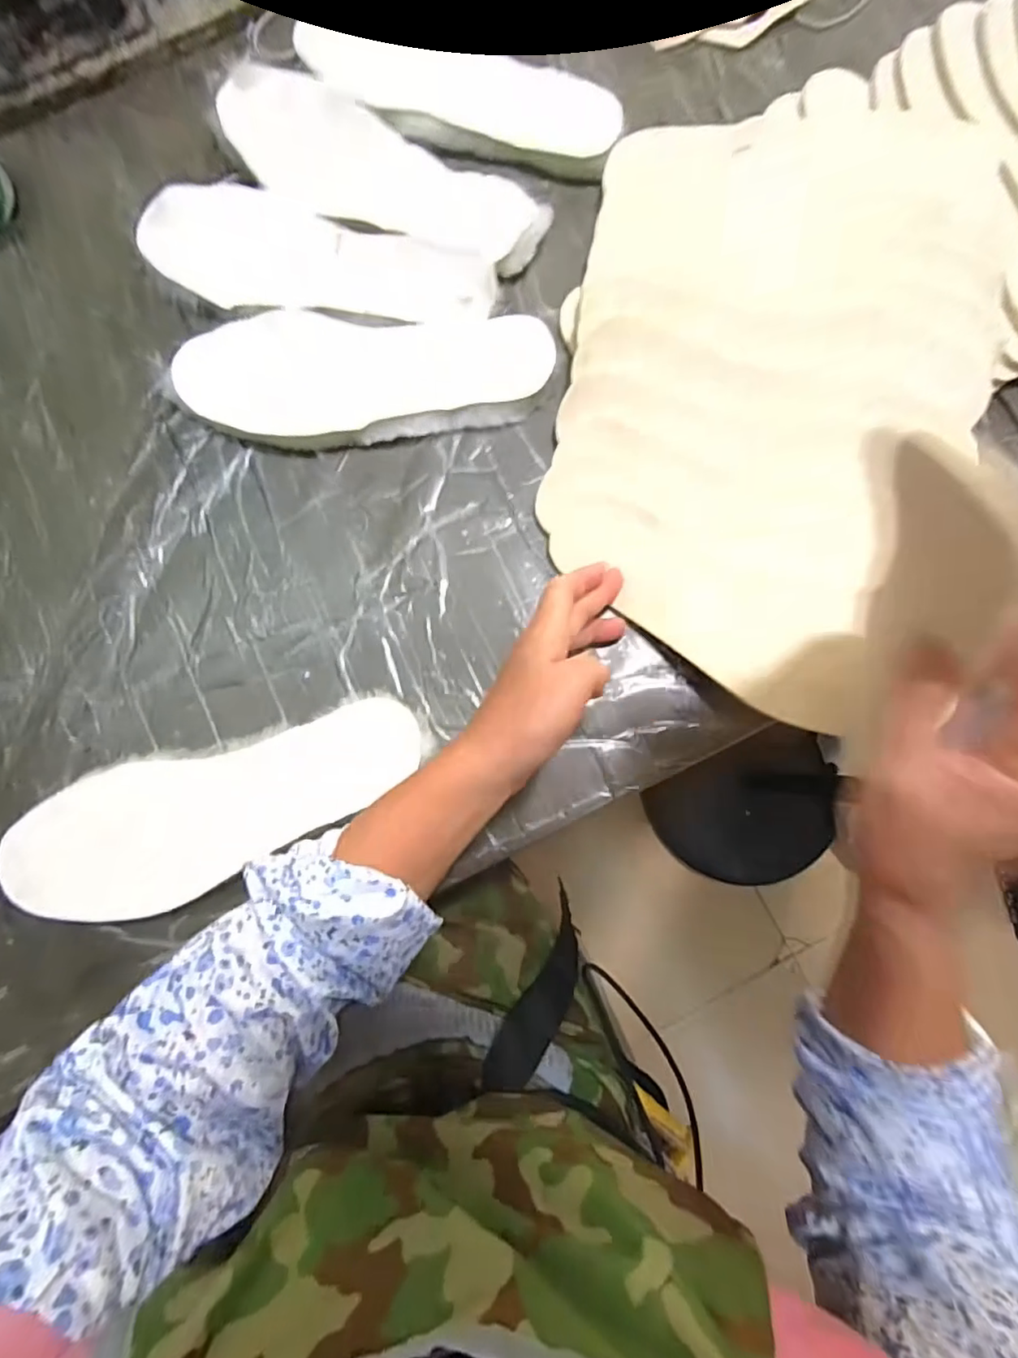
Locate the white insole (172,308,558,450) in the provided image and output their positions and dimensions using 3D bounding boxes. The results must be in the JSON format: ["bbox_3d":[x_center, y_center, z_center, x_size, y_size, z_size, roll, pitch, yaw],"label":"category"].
[{"bbox_3d":[-0.098,-0.205,0.402,0.247,0.021,0.089,1,82,1],"label":"white insole"}]

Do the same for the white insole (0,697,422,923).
[{"bbox_3d":[-0.176,0.083,0.356,0.250,0.013,0.088,-15,82,-2],"label":"white insole"}]

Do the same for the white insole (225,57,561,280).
[{"bbox_3d":[-0.096,-0.358,0.410,0.246,0.007,0.088,32,84,5],"label":"white insole"}]

